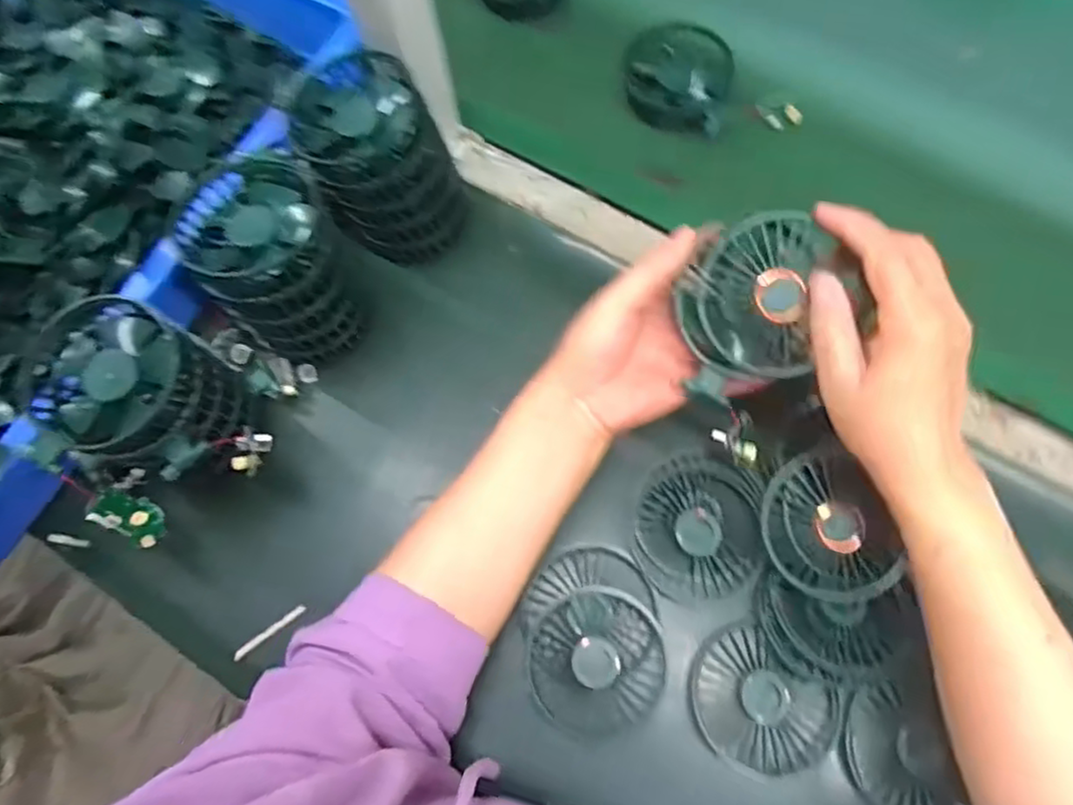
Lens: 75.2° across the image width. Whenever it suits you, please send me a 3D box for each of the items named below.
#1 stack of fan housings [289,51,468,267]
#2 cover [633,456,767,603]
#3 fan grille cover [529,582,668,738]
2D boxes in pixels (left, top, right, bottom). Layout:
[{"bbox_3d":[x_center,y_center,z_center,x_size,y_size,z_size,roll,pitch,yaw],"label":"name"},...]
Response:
[{"bbox_3d":[-0.111,-0.169,0.508,0.097,0.117,0.106,-30,71,-8],"label":"stack of fan housings"},{"bbox_3d":[0.108,0.084,0.466,0.080,0.020,0.090,1,70,3],"label":"cover"},{"bbox_3d":[0.038,0.164,0.441,0.085,0.016,0.089,31,74,13],"label":"fan grille cover"}]

